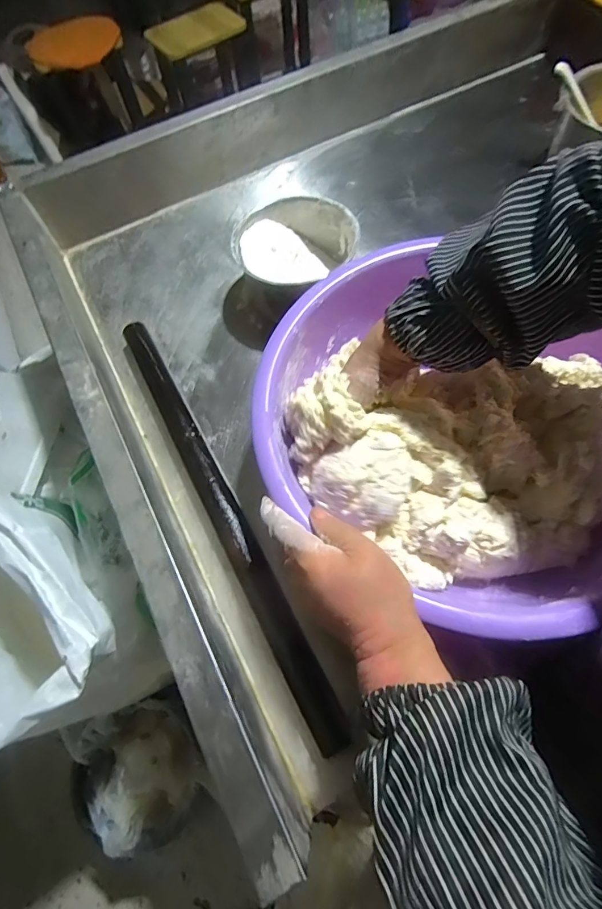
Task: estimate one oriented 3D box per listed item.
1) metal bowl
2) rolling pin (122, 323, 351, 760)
[{"bbox_3d":[-0.006,-0.246,0.565,0.139,0.085,0.149,-1,65,3],"label":"metal bowl"},{"bbox_3d":[-0.087,0.042,0.464,0.031,0.025,0.501,-28,67,-9],"label":"rolling pin"}]

